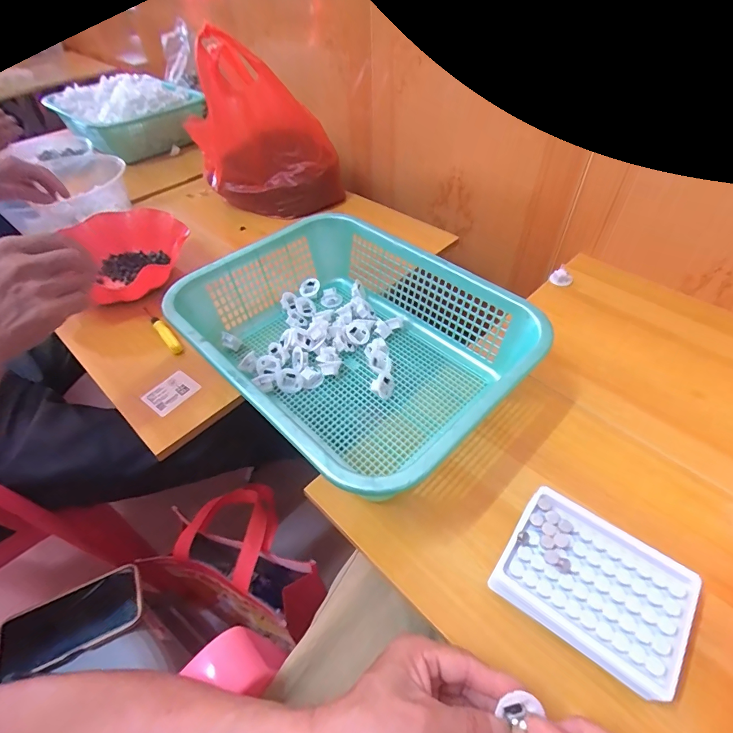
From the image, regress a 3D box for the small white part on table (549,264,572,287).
[{"bbox_3d":[0.305,-0.142,0.637,0.025,0.017,0.030,-37,56,-25],"label":"small white part on table"}]

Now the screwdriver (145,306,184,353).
[{"bbox_3d":[-0.297,-0.054,0.595,0.017,0.013,0.098,-36,69,-24],"label":"screwdriver"}]

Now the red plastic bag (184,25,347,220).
[{"bbox_3d":[-0.187,-0.431,0.764,0.243,0.258,0.136,-22,51,-15],"label":"red plastic bag"}]

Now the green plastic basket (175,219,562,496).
[{"bbox_3d":[-0.022,-0.029,0.498,0.286,0.110,0.381,-37,56,-25],"label":"green plastic basket"}]

